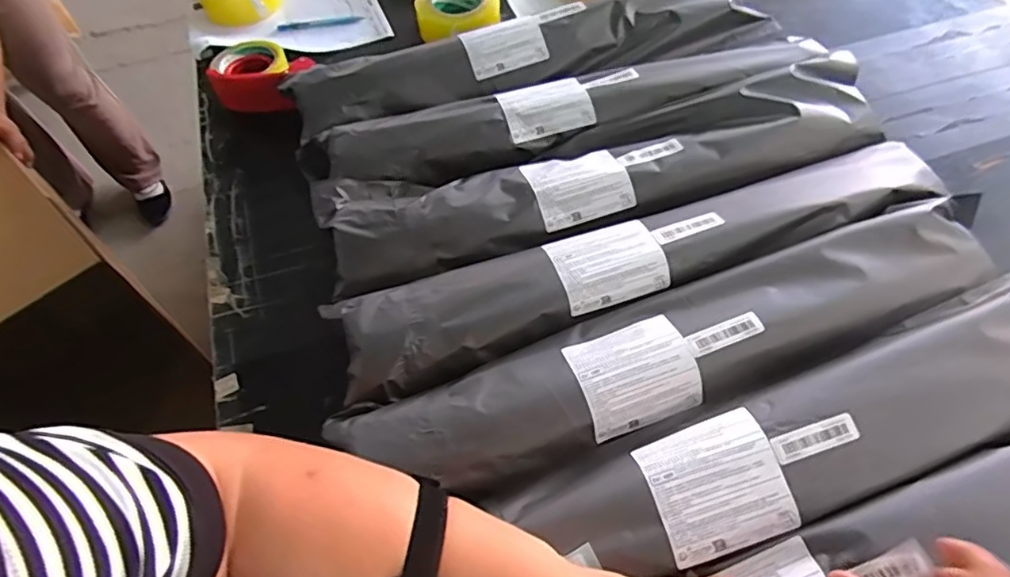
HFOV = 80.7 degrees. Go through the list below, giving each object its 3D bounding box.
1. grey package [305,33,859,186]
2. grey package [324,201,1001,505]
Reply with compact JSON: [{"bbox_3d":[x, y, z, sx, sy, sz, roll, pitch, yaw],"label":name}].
[{"bbox_3d":[0.082,-0.215,0.697,0.639,0.061,0.113,-12,58,-6],"label":"grey package"},{"bbox_3d":[0.155,0.054,0.518,0.583,0.050,0.104,-18,58,-9],"label":"grey package"}]

